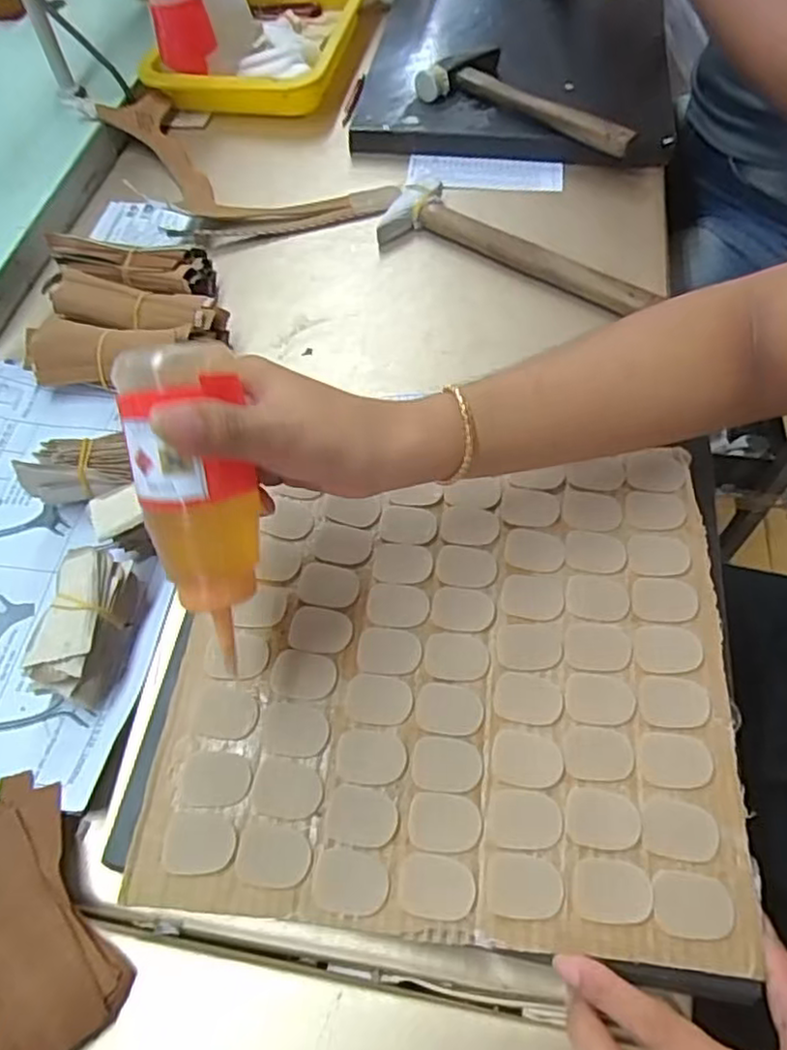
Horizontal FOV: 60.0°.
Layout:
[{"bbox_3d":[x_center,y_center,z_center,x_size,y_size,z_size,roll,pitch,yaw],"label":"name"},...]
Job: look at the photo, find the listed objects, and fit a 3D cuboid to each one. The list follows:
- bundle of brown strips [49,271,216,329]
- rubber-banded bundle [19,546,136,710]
[{"bbox_3d":[-0.200,-0.159,0.525,0.123,0.044,0.034,8,60,7],"label":"bundle of brown strips"},{"bbox_3d":[-0.183,0.061,0.407,0.037,0.043,0.083,8,60,7],"label":"rubber-banded bundle"}]

